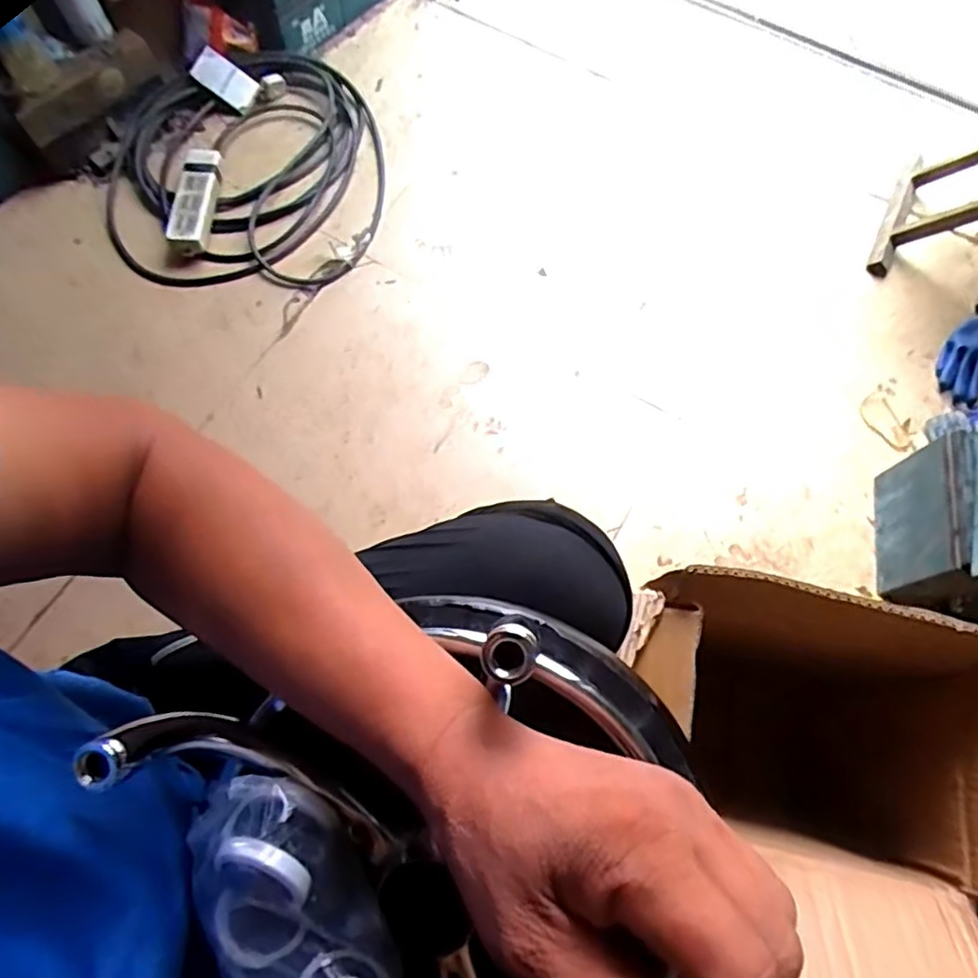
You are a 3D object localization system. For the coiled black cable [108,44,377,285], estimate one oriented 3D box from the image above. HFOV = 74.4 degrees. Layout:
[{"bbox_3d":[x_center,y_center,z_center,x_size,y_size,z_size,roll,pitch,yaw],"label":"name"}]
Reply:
[{"bbox_3d":[-0.399,-0.541,1.046,0.440,0.072,0.447,1,69,-1],"label":"coiled black cable"}]

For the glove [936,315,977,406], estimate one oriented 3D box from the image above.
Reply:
[{"bbox_3d":[0.778,-0.216,1.015,0.189,0.033,0.096,-41,75,-15],"label":"glove"}]

